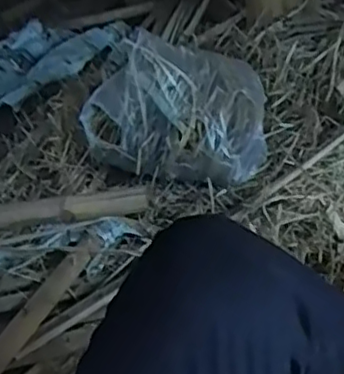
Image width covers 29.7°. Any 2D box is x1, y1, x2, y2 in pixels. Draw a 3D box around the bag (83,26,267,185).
[{"bbox_3d":[0.006,-0.139,1.092,0.297,0.191,0.180,2,37,8],"label":"bag"}]

